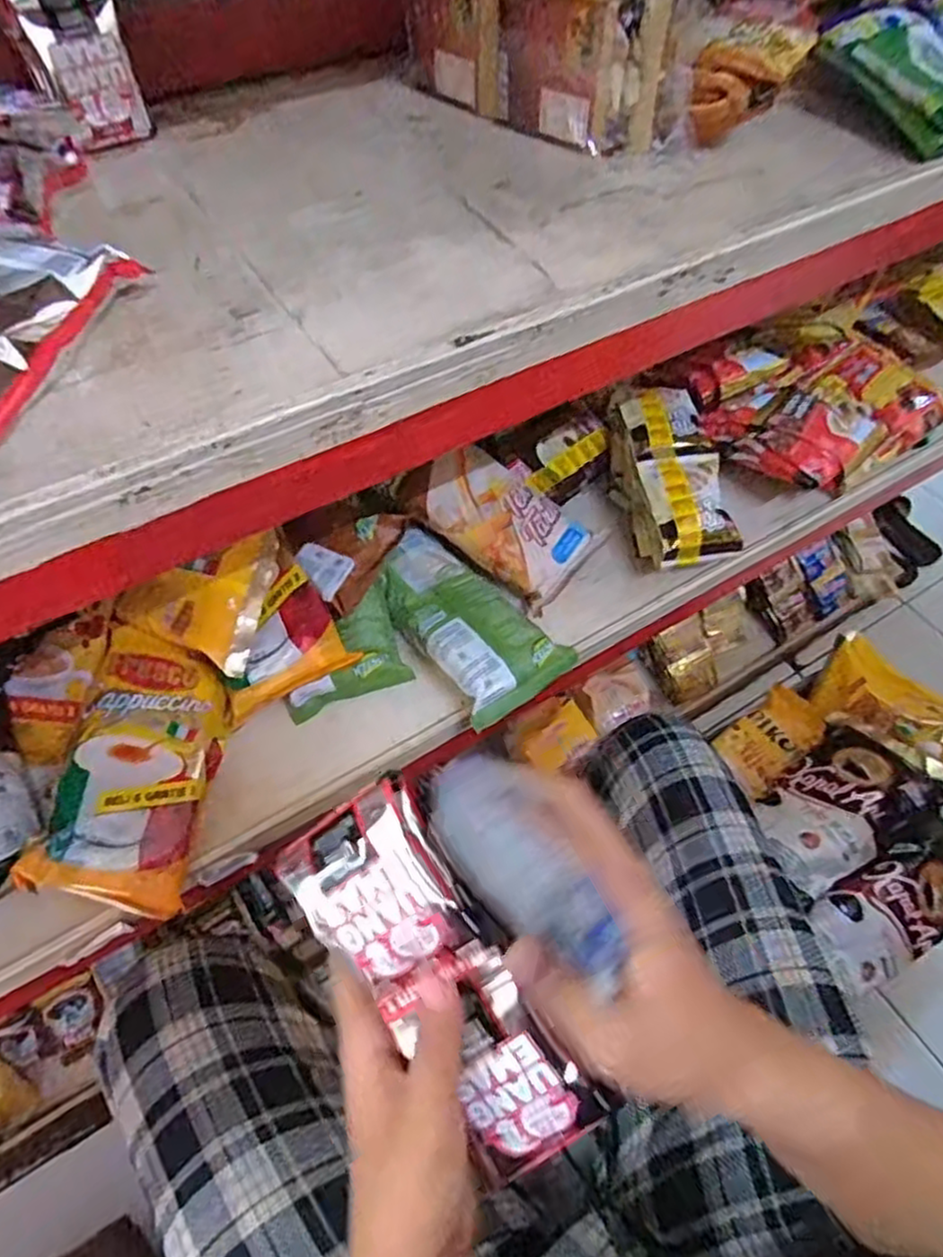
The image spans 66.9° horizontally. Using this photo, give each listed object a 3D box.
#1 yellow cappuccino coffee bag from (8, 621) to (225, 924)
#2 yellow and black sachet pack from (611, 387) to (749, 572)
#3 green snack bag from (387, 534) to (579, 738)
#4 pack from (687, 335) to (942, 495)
[{"bbox_3d":[-0.277,0.109,0.608,0.120,0.050,0.237,19,60,-17],"label":"yellow cappuccino coffee bag"},{"bbox_3d":[0.214,-0.161,0.776,0.092,0.089,0.204,-11,57,-8],"label":"yellow and black sachet pack"},{"bbox_3d":[-0.008,-0.017,0.703,0.120,0.040,0.218,-32,62,-21],"label":"green snack bag"},{"bbox_3d":[0.396,-0.264,0.819,0.251,0.080,0.201,-23,59,-16],"label":"pack"}]

